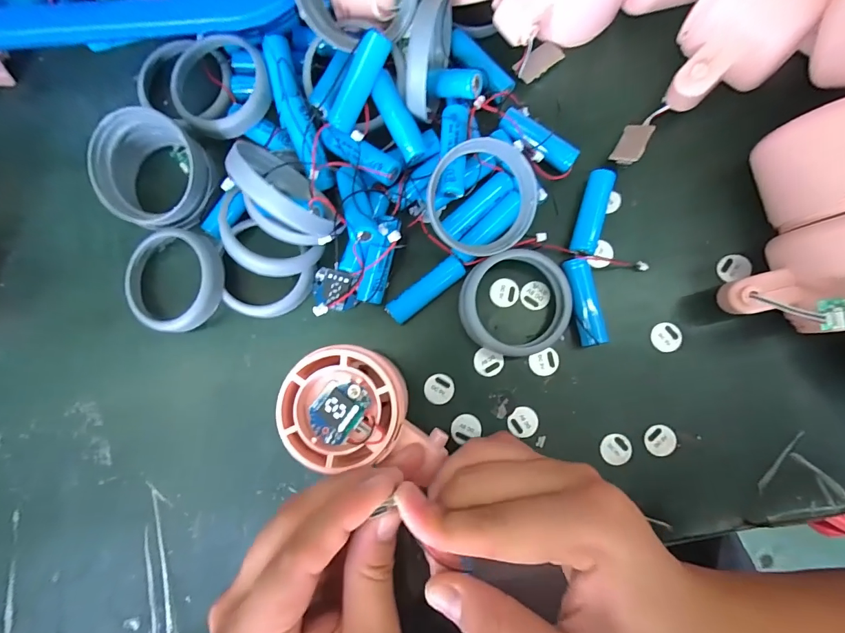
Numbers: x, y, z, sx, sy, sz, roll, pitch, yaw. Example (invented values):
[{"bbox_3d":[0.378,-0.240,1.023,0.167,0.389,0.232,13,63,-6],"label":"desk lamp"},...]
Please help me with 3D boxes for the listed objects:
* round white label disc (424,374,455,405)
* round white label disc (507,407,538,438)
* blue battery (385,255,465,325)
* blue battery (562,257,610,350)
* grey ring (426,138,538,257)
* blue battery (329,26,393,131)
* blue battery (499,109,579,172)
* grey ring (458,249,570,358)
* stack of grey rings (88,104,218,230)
[{"bbox_3d":[0.010,0.041,0.229,0.017,0.004,0.017,0,84,2],"label":"round white label disc"},{"bbox_3d":[0.057,0.058,0.225,0.016,0.004,0.015,0,84,2],"label":"round white label disc"},{"bbox_3d":[0.002,-0.015,0.231,0.049,0.013,0.013,-37,85,-2],"label":"blue battery"},{"bbox_3d":[0.091,-0.008,0.227,0.015,0.013,0.049,-10,84,1],"label":"blue battery"},{"bbox_3d":[0.032,-0.062,0.213,0.059,0.006,0.058,-2,103,-11],"label":"grey ring"},{"bbox_3d":[-0.033,-0.122,0.212,0.012,0.013,0.049,39,117,5],"label":"blue battery"},{"bbox_3d":[0.067,-0.102,0.238,0.048,0.014,0.017,36,86,5],"label":"blue battery"},{"bbox_3d":[0.050,-0.007,0.224,0.060,0.021,0.056,0,84,2],"label":"grey ring"},{"bbox_3d":[-0.152,-0.080,0.228,0.058,0.030,0.059,33,86,4],"label":"stack of grey rings"}]

